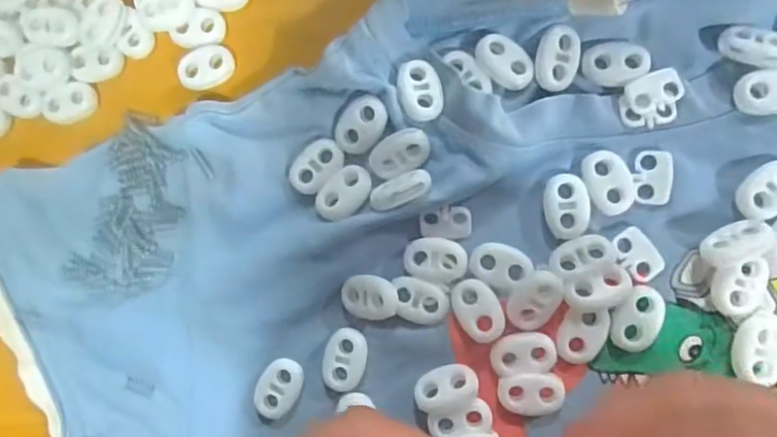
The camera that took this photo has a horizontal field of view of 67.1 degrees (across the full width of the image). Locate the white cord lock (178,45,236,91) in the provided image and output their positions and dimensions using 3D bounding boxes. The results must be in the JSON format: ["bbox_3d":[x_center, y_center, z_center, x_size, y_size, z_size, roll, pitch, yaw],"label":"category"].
[{"bbox_3d":[-0.069,-0.058,0.224,0.020,0.005,0.016,-11,86,5],"label":"white cord lock"}]

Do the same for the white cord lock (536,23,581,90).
[{"bbox_3d":[0.059,-0.055,0.201,0.015,0.005,0.021,7,88,6],"label":"white cord lock"}]

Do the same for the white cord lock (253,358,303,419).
[{"bbox_3d":[-0.040,0.062,0.211,0.014,0.004,0.022,23,90,7],"label":"white cord lock"}]

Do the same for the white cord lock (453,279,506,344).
[{"bbox_3d":[0.031,0.032,0.201,0.015,0.007,0.022,-32,84,4],"label":"white cord lock"}]

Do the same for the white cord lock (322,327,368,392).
[{"bbox_3d":[-0.015,0.050,0.211,0.015,0.005,0.022,12,88,7],"label":"white cord lock"}]

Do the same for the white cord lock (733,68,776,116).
[{"bbox_3d":[0.126,-0.041,0.192,0.021,0.004,0.015,-5,107,17],"label":"white cord lock"}]

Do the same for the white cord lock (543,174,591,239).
[{"bbox_3d":[0.062,-0.004,0.202,0.015,0.004,0.022,-7,86,6],"label":"white cord lock"}]

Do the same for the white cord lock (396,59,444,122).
[{"bbox_3d":[0.011,-0.045,0.205,0.015,0.004,0.021,-13,86,5],"label":"white cord lock"}]

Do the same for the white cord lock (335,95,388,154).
[{"bbox_3d":[-0.010,-0.034,0.208,0.015,0.004,0.021,42,92,7],"label":"white cord lock"}]

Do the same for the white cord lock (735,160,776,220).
[{"bbox_3d":[0.126,-0.010,0.193,0.022,0.004,0.015,-31,84,4],"label":"white cord lock"}]

